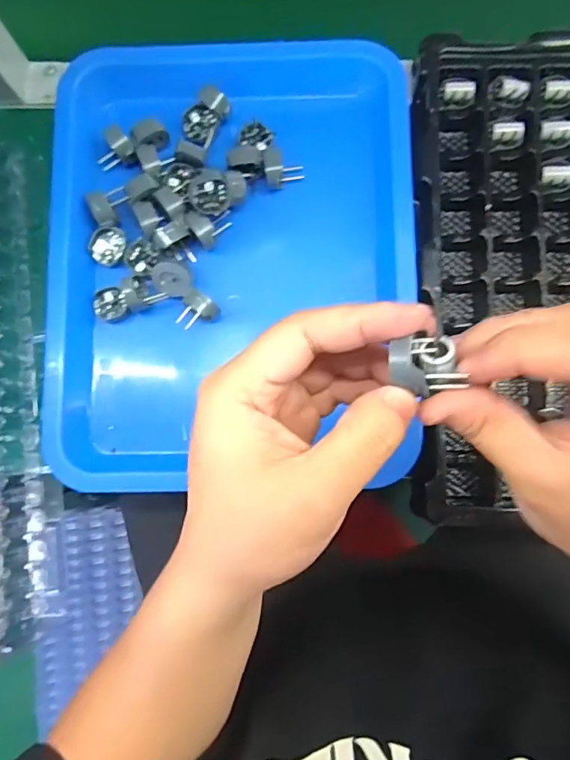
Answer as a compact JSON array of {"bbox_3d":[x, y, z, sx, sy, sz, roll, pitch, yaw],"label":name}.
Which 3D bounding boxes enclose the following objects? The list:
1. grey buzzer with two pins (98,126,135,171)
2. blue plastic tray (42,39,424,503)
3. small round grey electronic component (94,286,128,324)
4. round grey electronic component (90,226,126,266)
[{"bbox_3d":[-0.132,-0.177,0.391,0.029,0.019,0.023,-32,83,-1],"label":"grey buzzer with two pins"},{"bbox_3d":[-0.038,-0.090,0.386,0.263,0.053,0.329,-2,84,3],"label":"blue plastic tray"},{"bbox_3d":[-0.133,-0.058,0.385,0.024,0.011,0.026,0,84,3],"label":"small round grey electronic component"},{"bbox_3d":[-0.135,-0.103,0.386,0.029,0.011,0.025,-28,83,0],"label":"round grey electronic component"}]

